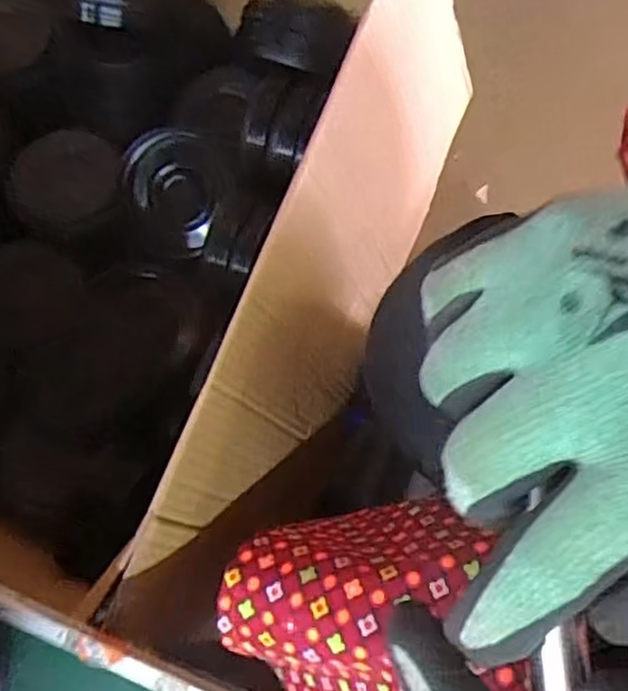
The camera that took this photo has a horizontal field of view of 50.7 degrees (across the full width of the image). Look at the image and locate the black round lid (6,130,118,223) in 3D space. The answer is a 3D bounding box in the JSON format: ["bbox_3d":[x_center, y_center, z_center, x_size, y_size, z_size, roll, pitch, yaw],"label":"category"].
[{"bbox_3d":[-0.254,-0.176,0.668,0.107,0.010,0.104,0,76,-1],"label":"black round lid"}]

